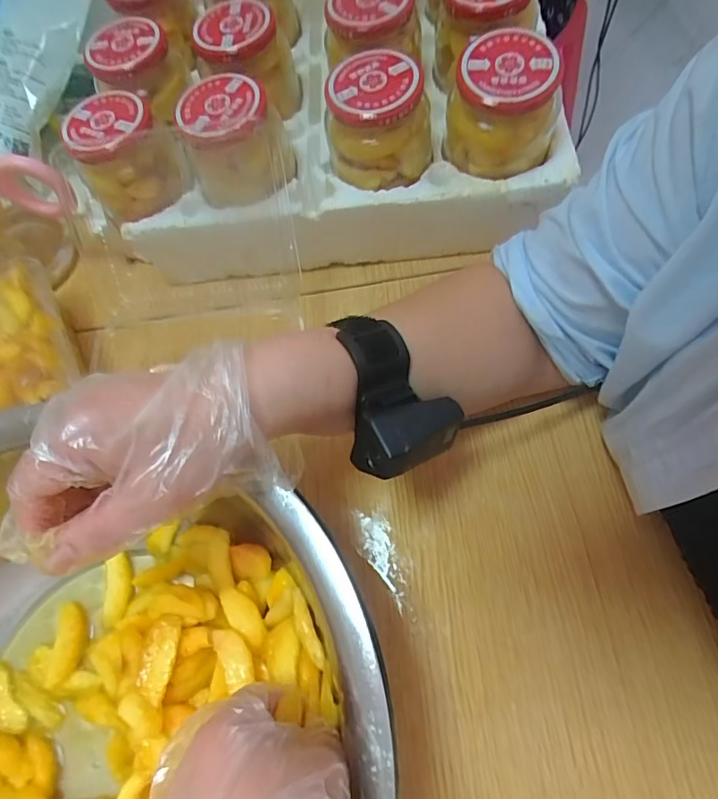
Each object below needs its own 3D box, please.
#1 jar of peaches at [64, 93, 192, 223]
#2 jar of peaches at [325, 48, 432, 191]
[{"bbox_3d":[-0.187,-0.198,0.415,0.082,0.075,0.069,-25,67,-3],"label":"jar of peaches"},{"bbox_3d":[0.014,-0.210,0.384,0.078,0.068,0.071,-3,68,7],"label":"jar of peaches"}]

